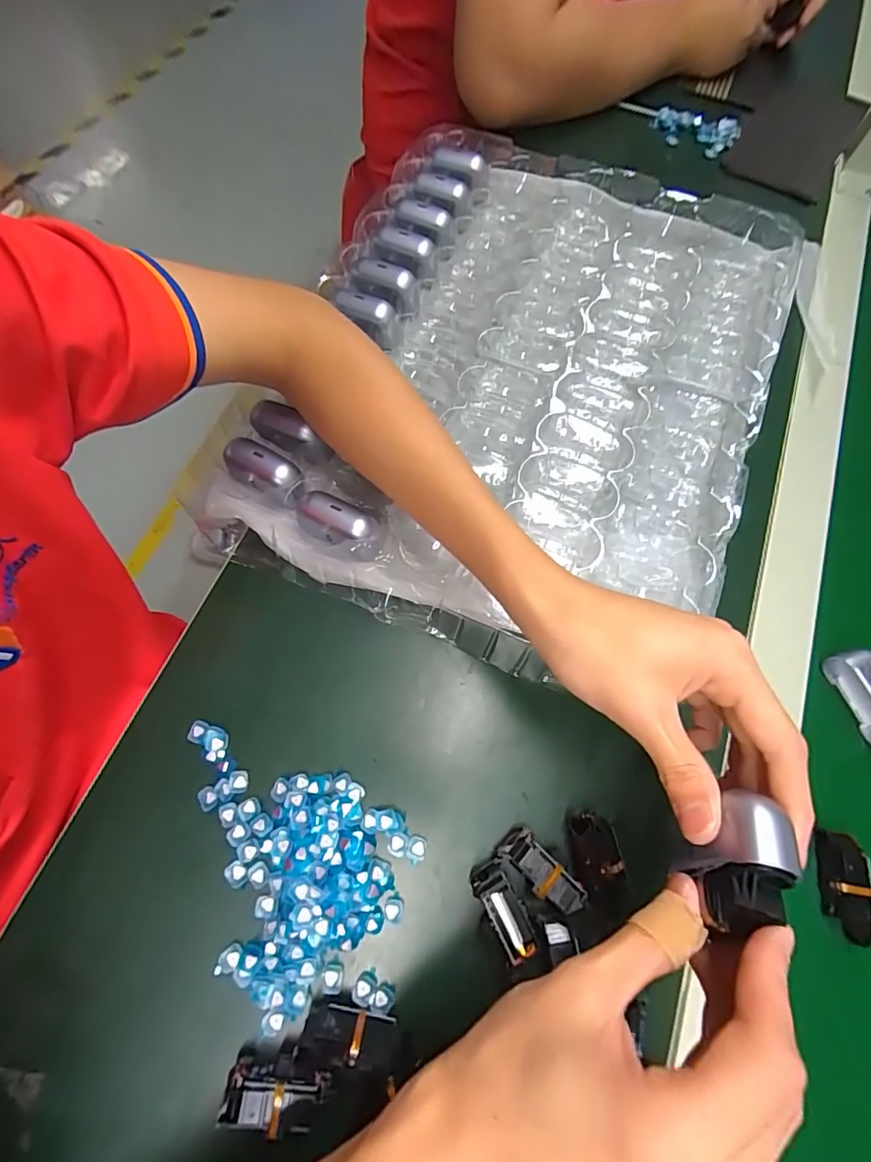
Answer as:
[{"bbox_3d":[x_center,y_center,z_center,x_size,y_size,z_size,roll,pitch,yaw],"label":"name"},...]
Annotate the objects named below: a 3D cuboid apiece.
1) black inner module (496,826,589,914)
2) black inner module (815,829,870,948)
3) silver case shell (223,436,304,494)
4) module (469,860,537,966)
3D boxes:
[{"bbox_3d":[0.058,0.160,0.276,0.049,0.026,0.021,41,74,12],"label":"black inner module"},{"bbox_3d":[0.232,0.173,0.279,0.023,0.016,0.054,8,70,1],"label":"black inner module"},{"bbox_3d":[-0.119,-0.077,0.345,0.058,0.024,0.024,25,71,7],"label":"silver case shell"},{"bbox_3d":[0.036,0.175,0.268,0.019,0.026,0.044,-29,73,-12],"label":"module"}]

